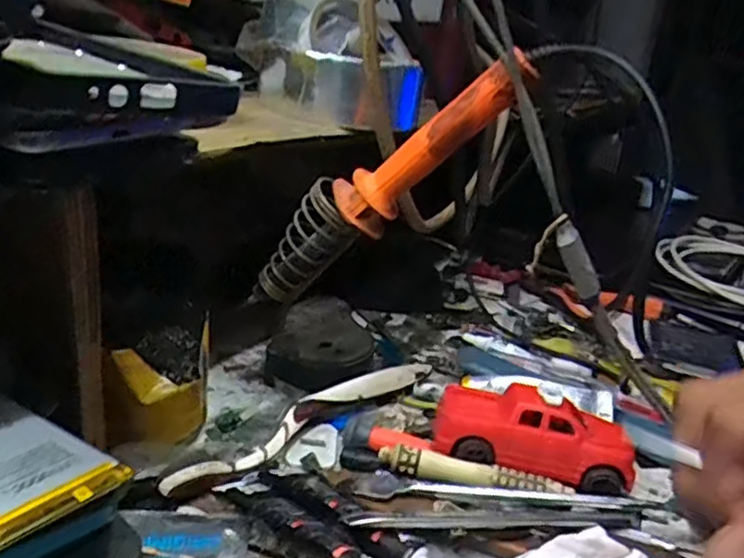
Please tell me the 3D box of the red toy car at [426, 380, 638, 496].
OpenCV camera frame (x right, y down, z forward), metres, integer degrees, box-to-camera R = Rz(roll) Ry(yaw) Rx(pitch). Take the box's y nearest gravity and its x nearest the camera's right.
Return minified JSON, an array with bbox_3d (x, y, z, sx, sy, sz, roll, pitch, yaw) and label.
[{"bbox_3d":[0.078,0.071,0.330,0.091,0.028,0.049,11,22,12],"label":"red toy car"}]

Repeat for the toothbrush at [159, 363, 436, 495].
[{"bbox_3d":[-0.028,0.071,0.347,0.018,0.017,0.176,22,26,35],"label":"toothbrush"}]

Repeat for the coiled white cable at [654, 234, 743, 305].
[{"bbox_3d":[0.337,-0.006,0.626,0.139,0.029,0.163,19,25,30],"label":"coiled white cable"}]

